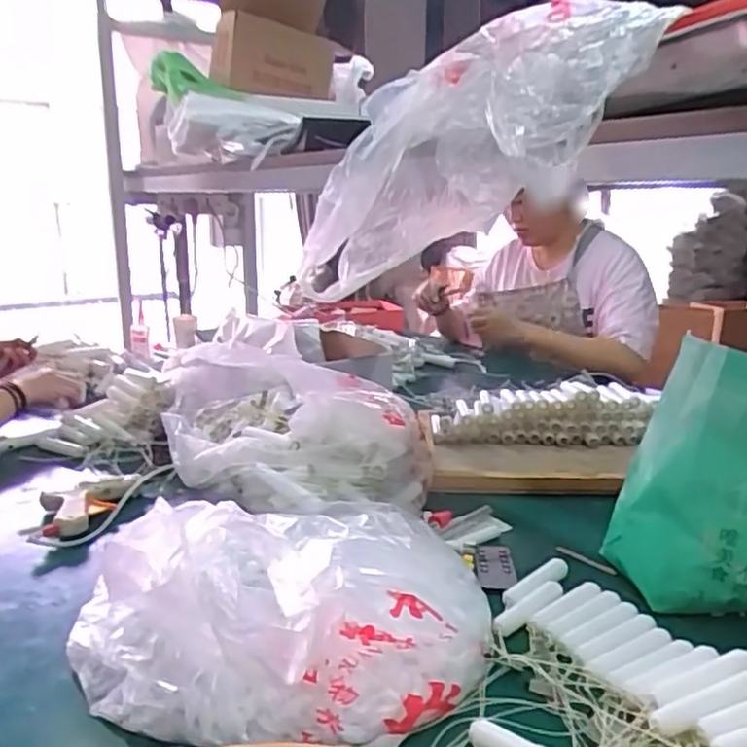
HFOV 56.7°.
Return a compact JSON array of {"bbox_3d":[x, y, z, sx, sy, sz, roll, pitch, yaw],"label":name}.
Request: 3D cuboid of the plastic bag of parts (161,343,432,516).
[{"bbox_3d":[-0.126,0.056,0.878,0.359,0.142,0.210,11,19,36],"label":"plastic bag of parts"}]

